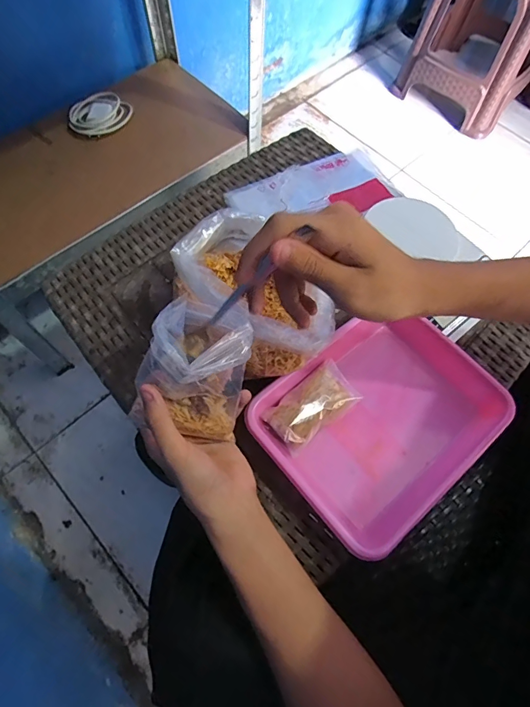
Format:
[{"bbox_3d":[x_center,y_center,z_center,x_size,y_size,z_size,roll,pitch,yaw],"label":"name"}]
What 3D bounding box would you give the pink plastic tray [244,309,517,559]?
[{"bbox_3d":[0.116,0.064,0.409,0.220,0.039,0.181,-38,74,-17],"label":"pink plastic tray"}]

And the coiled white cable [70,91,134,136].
[{"bbox_3d":[-0.318,-0.455,0.770,0.091,0.030,0.116,25,68,7],"label":"coiled white cable"}]

